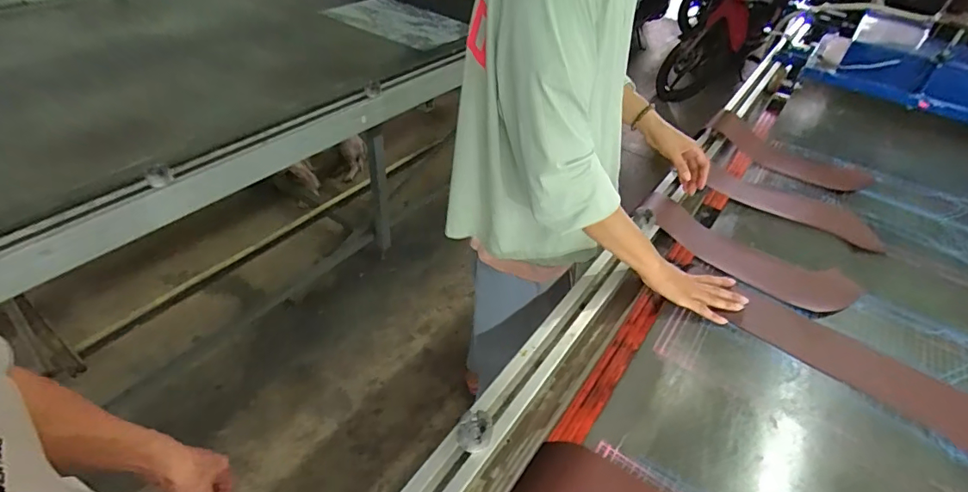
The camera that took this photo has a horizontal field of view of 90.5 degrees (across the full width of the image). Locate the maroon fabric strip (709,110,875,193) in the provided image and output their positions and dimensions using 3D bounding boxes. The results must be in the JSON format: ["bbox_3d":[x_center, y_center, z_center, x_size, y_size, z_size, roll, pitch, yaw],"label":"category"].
[{"bbox_3d":[0.653,-0.198,1.037,0.329,0.052,0.128,25,46,20],"label":"maroon fabric strip"}]

